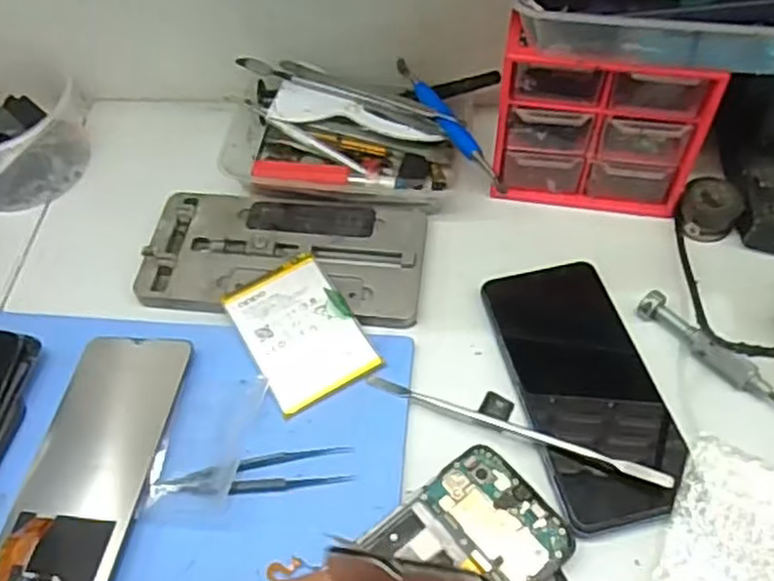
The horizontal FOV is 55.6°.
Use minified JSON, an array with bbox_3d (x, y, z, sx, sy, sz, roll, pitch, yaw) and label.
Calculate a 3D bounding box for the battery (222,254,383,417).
[{"bbox_3d":[-0.052,0.022,0.435,0.063,0.007,0.091,-26,61,-14],"label":"battery"}]

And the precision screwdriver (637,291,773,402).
[{"bbox_3d":[0.189,0.037,0.418,0.017,0.013,0.106,-36,62,-21],"label":"precision screwdriver"}]

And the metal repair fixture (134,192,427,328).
[{"bbox_3d":[-0.066,-0.024,0.475,0.176,0.012,0.090,7,55,6],"label":"metal repair fixture"}]

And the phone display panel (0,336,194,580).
[{"bbox_3d":[-0.157,0.093,0.392,0.067,0.012,0.159,5,52,11],"label":"phone display panel"}]

